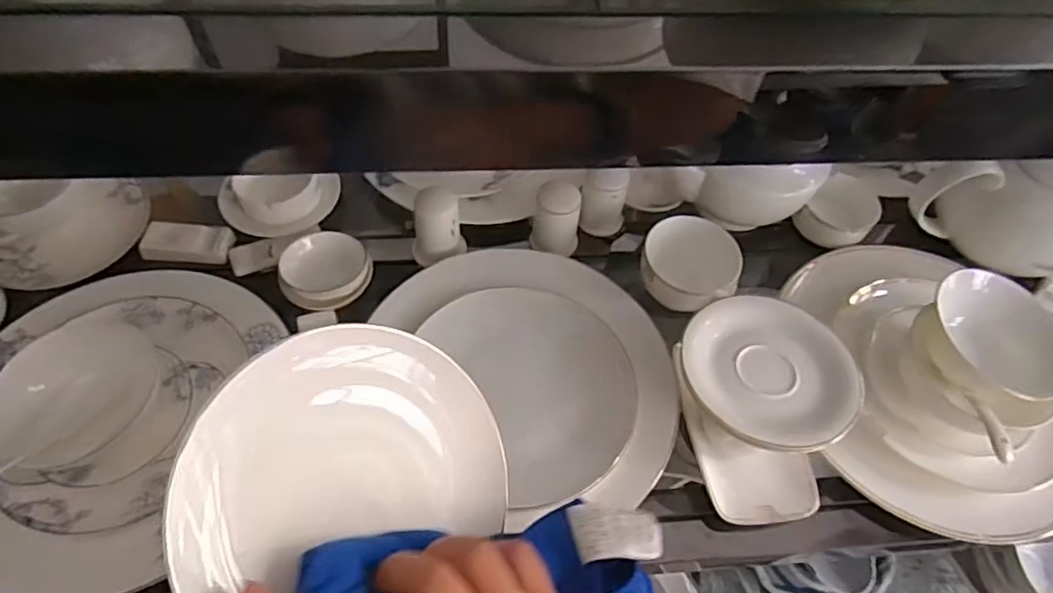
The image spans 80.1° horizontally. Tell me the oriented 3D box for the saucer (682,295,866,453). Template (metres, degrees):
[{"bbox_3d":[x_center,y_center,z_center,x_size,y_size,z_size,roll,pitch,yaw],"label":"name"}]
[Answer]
[{"bbox_3d":[0.175,0.051,0.450,0.120,0.017,0.111,2,56,-3],"label":"saucer"}]

